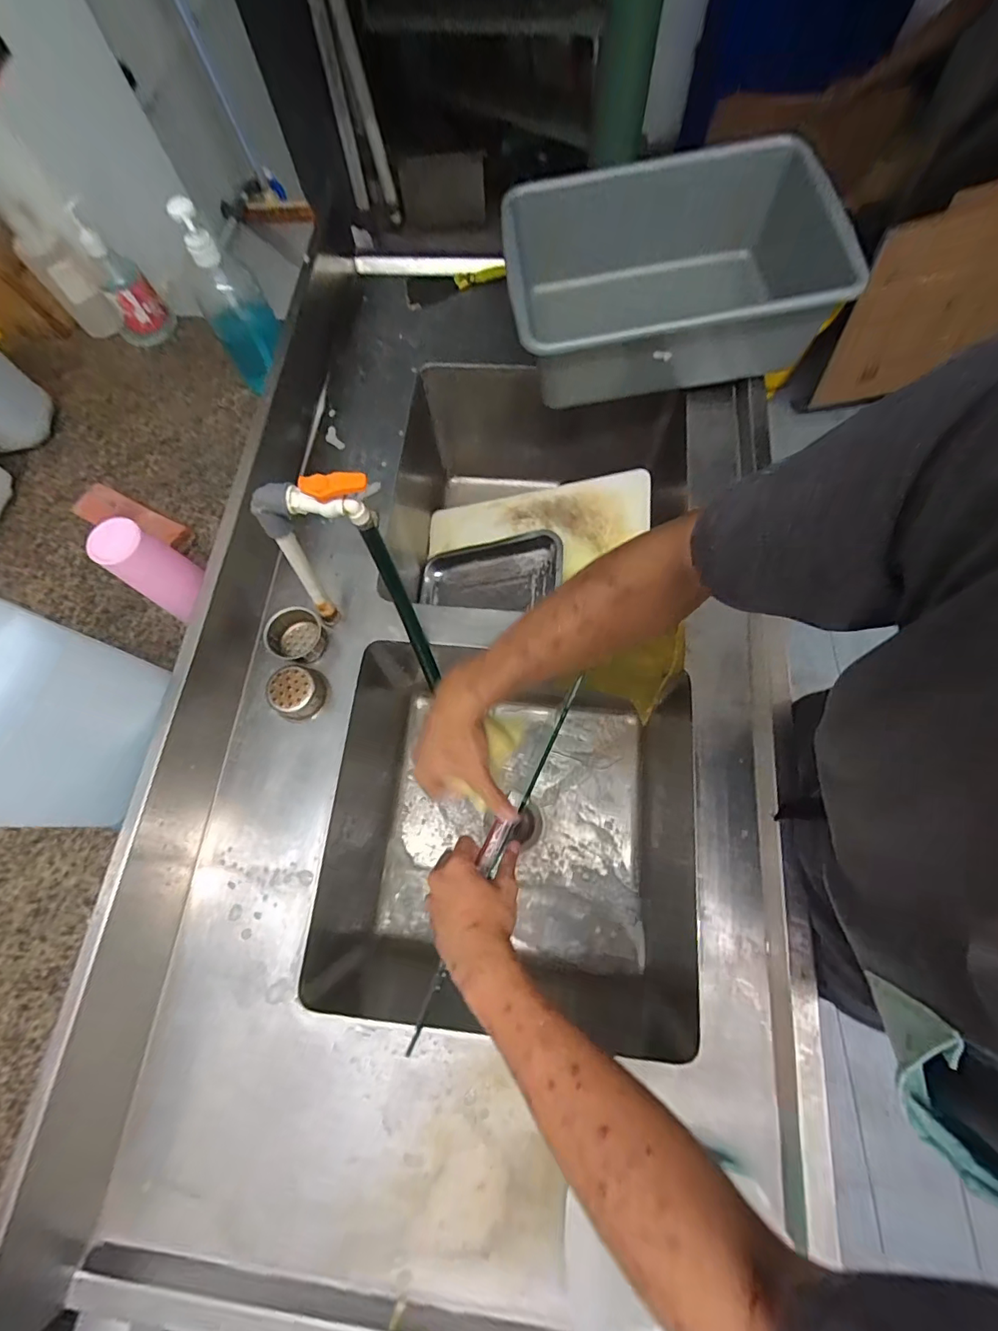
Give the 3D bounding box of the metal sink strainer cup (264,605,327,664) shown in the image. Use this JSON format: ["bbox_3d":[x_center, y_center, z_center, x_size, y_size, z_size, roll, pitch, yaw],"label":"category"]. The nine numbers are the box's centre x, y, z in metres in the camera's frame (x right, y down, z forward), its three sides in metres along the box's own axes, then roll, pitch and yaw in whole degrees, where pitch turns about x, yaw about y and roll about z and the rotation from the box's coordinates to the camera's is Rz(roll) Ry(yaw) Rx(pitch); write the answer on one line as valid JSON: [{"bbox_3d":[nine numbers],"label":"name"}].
[{"bbox_3d":[-0.281,-0.041,0.671,0.074,0.042,0.074,0,72,1],"label":"metal sink strainer cup"}]

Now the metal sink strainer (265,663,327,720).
[{"bbox_3d":[-0.268,0.033,0.645,0.069,0.041,0.067,0,72,1],"label":"metal sink strainer"}]

